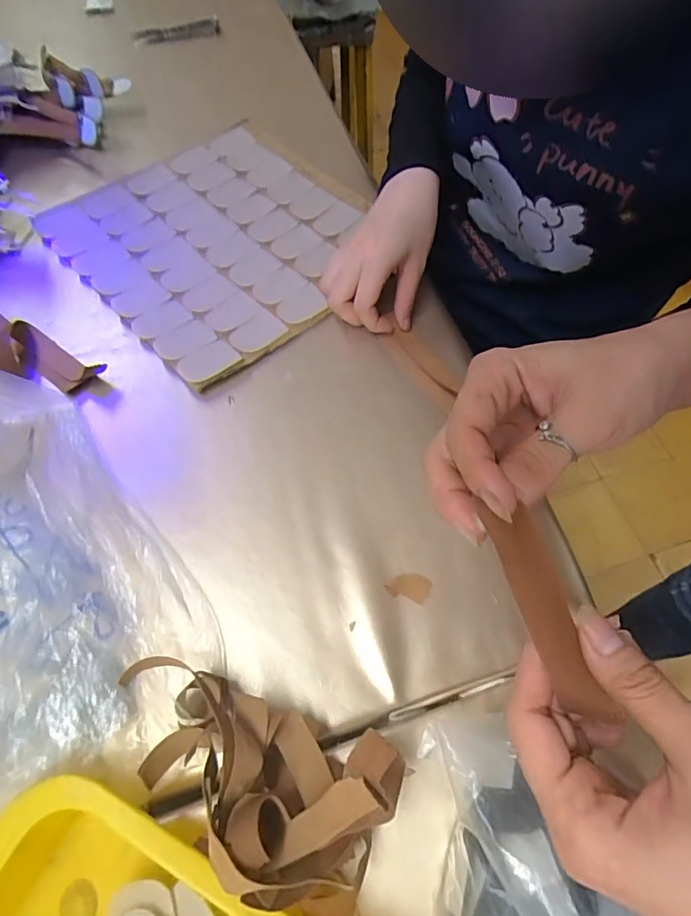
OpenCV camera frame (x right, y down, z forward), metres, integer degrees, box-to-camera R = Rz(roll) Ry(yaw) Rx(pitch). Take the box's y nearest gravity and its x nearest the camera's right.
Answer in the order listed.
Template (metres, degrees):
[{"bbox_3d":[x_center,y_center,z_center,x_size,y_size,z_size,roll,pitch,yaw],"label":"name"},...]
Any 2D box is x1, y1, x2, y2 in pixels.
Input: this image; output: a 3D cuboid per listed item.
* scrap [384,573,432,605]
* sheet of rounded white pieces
[{"bbox_3d":[0.044,0.090,0.358,0.031,0.004,0.019,14,62,4],"label":"scrap"},{"bbox_3d":[-0.122,-0.225,0.512,0.271,0.015,0.283,-39,71,-21],"label":"sheet of rounded white pieces"}]

